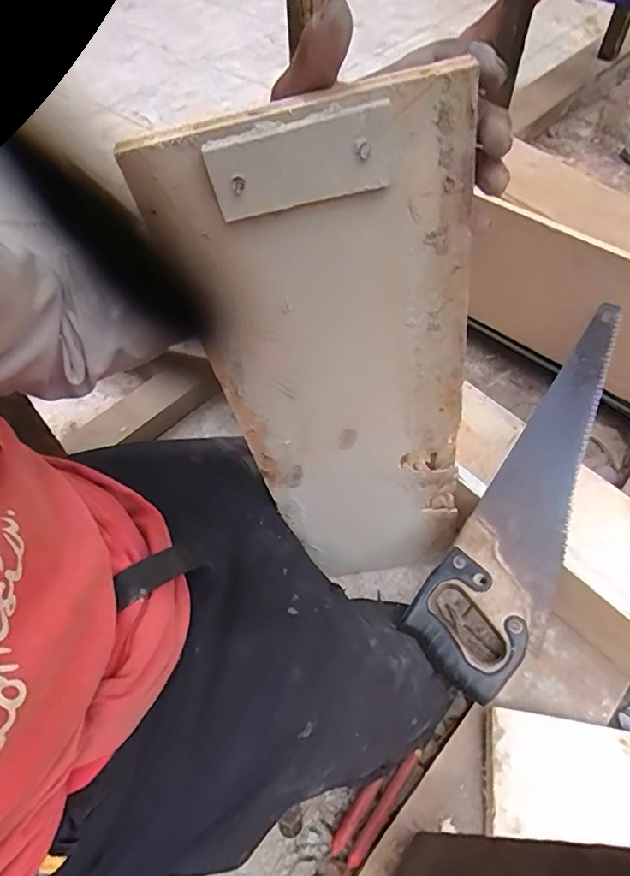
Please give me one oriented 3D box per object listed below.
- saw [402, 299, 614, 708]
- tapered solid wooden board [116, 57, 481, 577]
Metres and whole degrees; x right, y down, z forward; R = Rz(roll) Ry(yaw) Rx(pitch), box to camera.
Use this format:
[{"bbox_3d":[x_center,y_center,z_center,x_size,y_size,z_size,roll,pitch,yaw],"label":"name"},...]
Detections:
[{"bbox_3d":[0.253,0.044,0.602,0.113,0.026,0.484,26,70,19],"label":"saw"},{"bbox_3d":[0.038,-0.008,0.492,0.204,0.551,0.021,-11,51,4],"label":"tapered solid wooden board"}]

